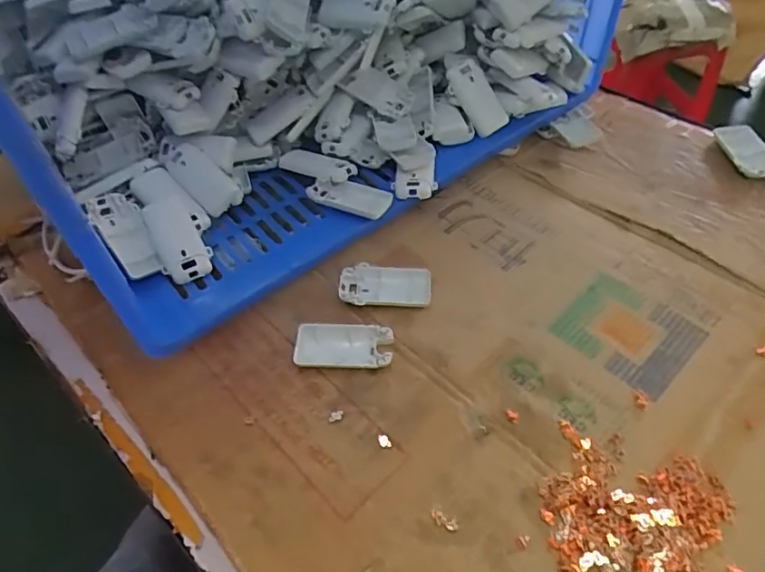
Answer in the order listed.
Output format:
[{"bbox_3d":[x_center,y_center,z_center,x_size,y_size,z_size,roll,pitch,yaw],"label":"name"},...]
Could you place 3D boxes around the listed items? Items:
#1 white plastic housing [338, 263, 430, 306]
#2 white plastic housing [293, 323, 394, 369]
[{"bbox_3d":[0.003,-0.002,0.569,0.094,0.014,0.051,-1,52,4],"label":"white plastic housing"},{"bbox_3d":[-0.039,0.057,0.525,0.095,0.012,0.045,1,52,6],"label":"white plastic housing"}]

